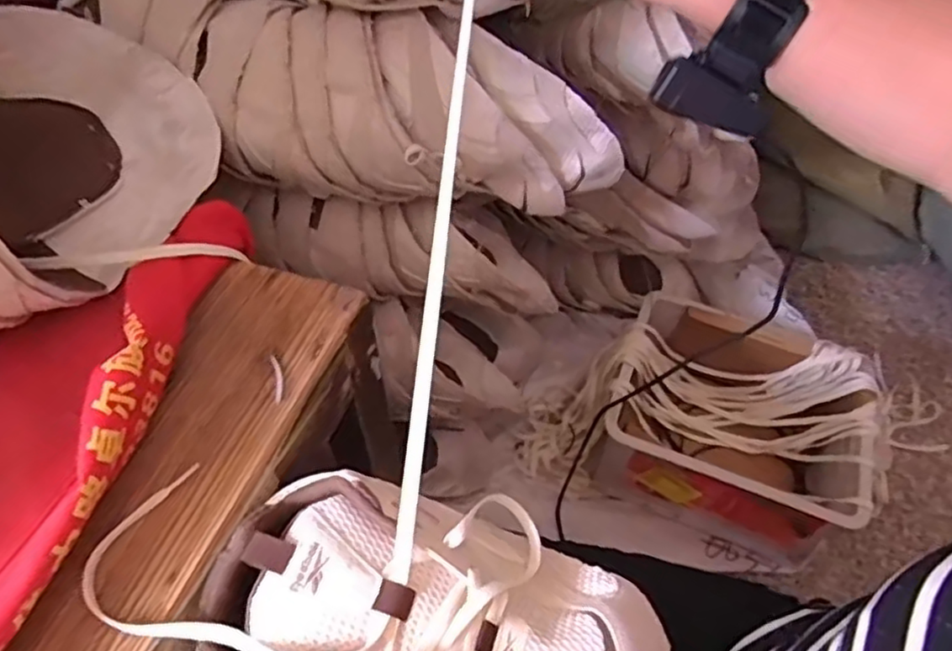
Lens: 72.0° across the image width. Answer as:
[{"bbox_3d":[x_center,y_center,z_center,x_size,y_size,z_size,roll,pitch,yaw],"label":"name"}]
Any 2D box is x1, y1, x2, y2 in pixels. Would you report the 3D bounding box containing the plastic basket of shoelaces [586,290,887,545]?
[{"bbox_3d":[0.327,0.120,0.847,0.304,0.150,0.245,19,54,10],"label":"plastic basket of shoelaces"}]

